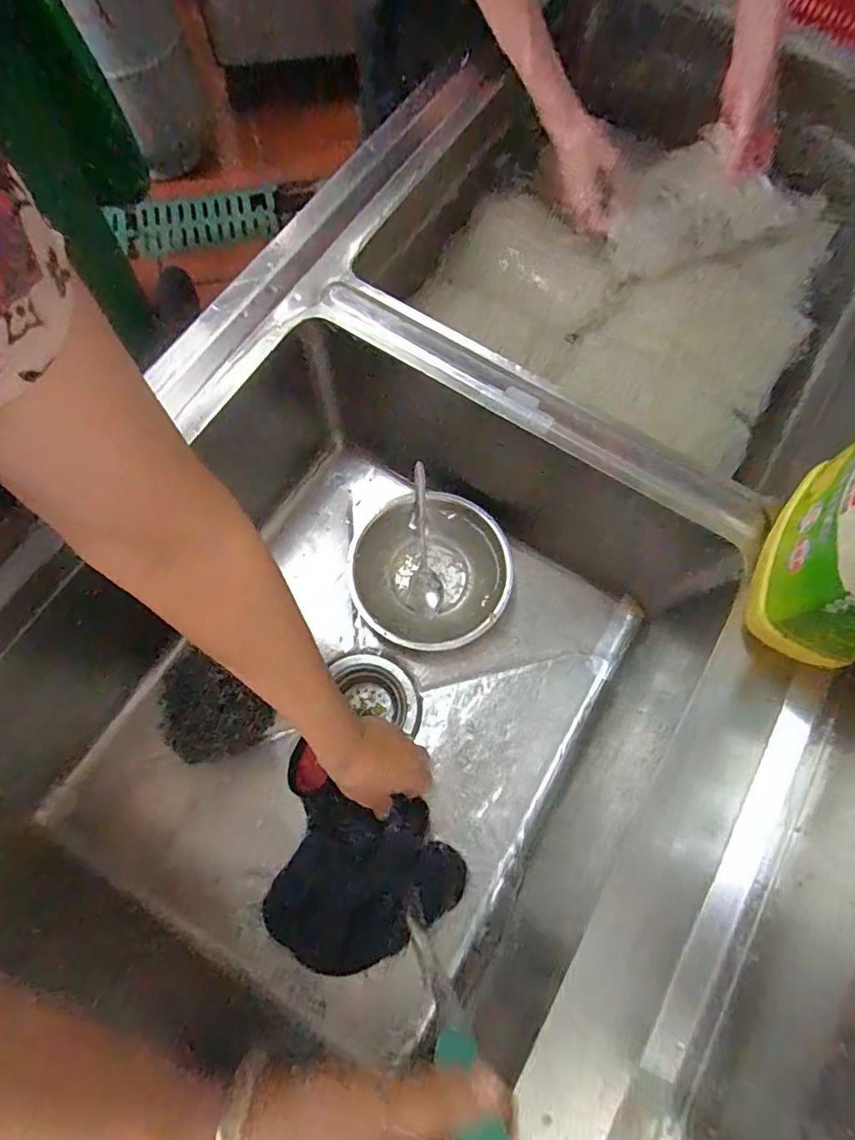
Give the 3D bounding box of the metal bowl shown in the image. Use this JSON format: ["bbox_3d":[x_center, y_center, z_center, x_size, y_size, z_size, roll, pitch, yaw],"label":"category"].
[{"bbox_3d":[0.000,0.001,0.570,0.161,0.043,0.165,1,73,-2],"label":"metal bowl"}]

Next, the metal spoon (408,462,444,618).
[{"bbox_3d":[-0.002,-0.032,0.574,0.031,0.031,0.159,1,78,-20],"label":"metal spoon"}]

